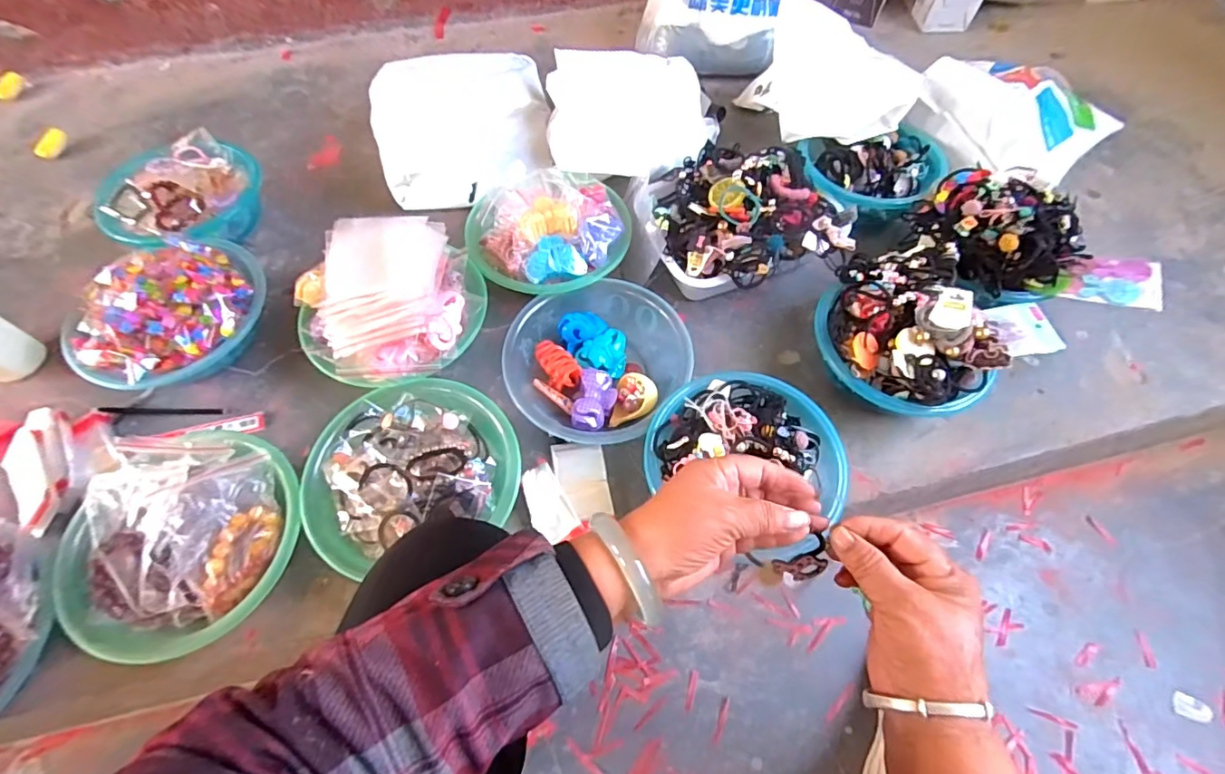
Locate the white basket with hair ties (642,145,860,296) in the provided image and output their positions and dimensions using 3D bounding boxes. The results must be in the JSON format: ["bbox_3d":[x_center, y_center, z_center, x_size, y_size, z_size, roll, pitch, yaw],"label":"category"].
[{"bbox_3d":[0.197,-0.252,0.782,0.286,0.124,0.232,-12,62,-7],"label":"white basket with hair ties"}]

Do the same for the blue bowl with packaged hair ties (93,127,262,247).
[{"bbox_3d":[-0.655,-0.283,0.815,0.191,0.102,0.206,0,61,0],"label":"blue bowl with packaged hair ties"}]

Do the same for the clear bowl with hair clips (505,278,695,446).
[{"bbox_3d":[-0.018,-0.033,0.704,0.224,0.085,0.219,0,61,0],"label":"clear bowl with hair clips"}]

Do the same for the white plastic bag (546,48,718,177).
[{"bbox_3d":[0.031,-0.458,0.890,0.282,0.098,0.248,4,61,2],"label":"white plastic bag"}]

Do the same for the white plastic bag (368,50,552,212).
[{"bbox_3d":[-0.251,-0.445,0.898,0.291,0.088,0.313,-13,62,-7],"label":"white plastic bag"}]

